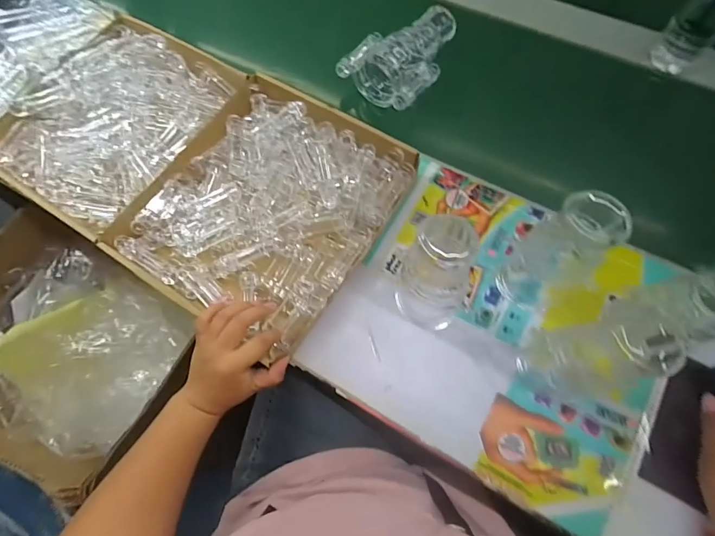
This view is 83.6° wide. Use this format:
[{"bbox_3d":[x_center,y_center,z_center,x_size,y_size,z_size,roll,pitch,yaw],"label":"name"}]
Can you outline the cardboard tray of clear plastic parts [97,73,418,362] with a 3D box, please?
[{"bbox_3d":[-0.114,-0.082,0.514,0.288,0.048,0.308,28,73,13],"label":"cardboard tray of clear plastic parts"}]

